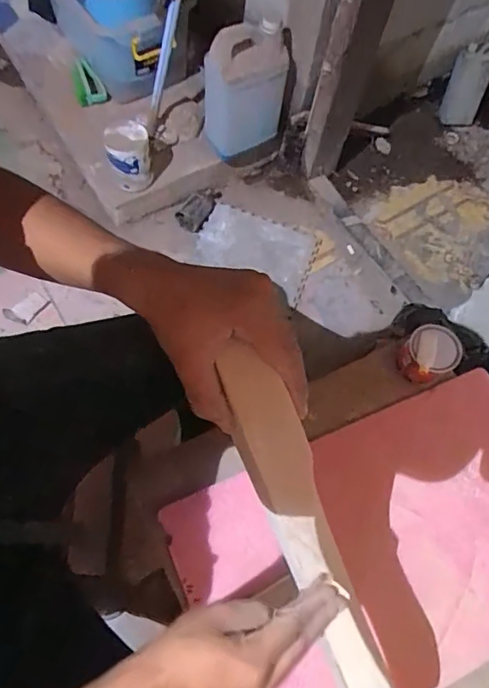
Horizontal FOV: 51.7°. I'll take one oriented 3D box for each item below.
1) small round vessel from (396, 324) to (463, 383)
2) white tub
[{"bbox_3d":[0.275,0.017,0.753,0.075,0.067,0.086,42,71,15],"label":"small round vessel"},{"bbox_3d":[-0.273,-0.443,1.202,0.096,0.143,0.093,1,67,-3],"label":"white tub"}]

